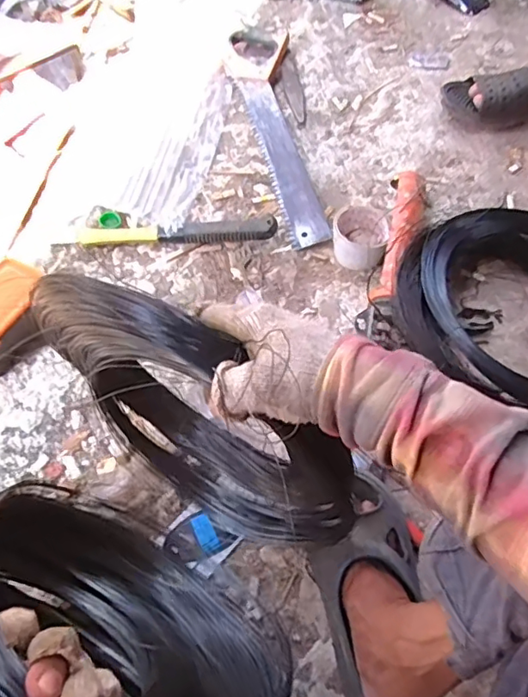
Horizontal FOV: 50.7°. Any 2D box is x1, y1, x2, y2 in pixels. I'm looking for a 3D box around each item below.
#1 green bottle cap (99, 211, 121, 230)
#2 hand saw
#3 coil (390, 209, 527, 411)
[{"bbox_3d":[-0.230,-0.193,0.832,0.031,0.010,0.027,-4,65,-5],"label":"green bottle cap"},{"bbox_3d":[0.015,-0.361,0.918,0.108,0.026,0.463,-6,64,-8],"label":"hand saw"},{"bbox_3d":[0.334,-0.061,0.741,0.293,0.107,0.288,2,63,-4],"label":"coil"}]

